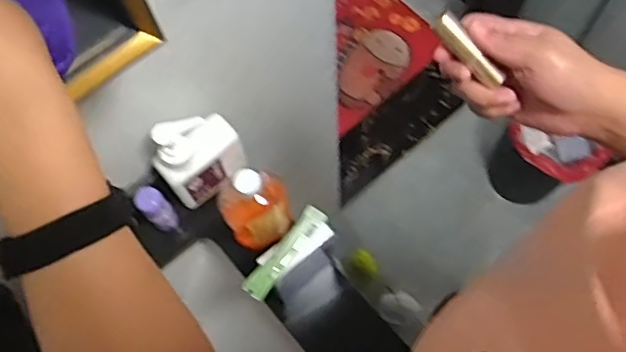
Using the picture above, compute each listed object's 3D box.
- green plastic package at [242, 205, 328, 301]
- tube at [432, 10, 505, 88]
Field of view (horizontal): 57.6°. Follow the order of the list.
[{"bbox_3d":[-0.030,0.084,0.631,0.026,0.016,0.119,34,73,16],"label":"green plastic package"},{"bbox_3d":[0.126,-0.104,0.465,0.072,0.016,0.012,45,74,-11],"label":"tube"}]

